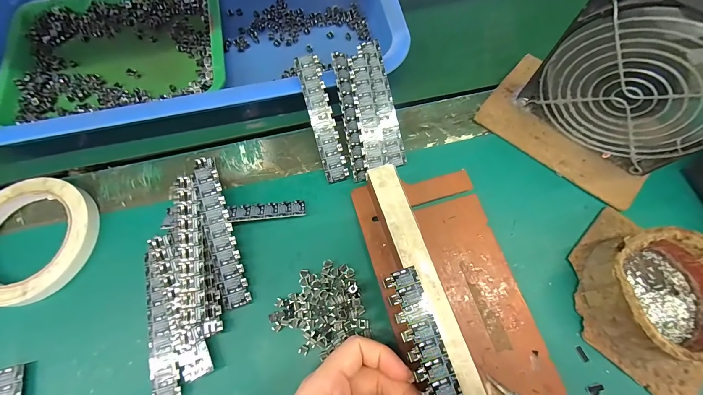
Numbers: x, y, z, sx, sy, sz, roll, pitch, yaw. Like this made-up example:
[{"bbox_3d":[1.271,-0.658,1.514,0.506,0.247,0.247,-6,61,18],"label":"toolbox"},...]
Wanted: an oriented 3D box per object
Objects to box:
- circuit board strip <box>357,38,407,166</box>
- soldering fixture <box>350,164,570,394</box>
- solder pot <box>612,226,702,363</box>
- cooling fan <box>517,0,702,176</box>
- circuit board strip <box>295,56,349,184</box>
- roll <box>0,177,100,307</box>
[{"bbox_3d":[0.027,-0.081,0.260,0.020,0.004,0.106,-13,92,-3],"label":"circuit board strip"},{"bbox_3d":[0.077,0.075,0.207,0.102,0.042,0.215,-16,70,-4],"label":"soldering fixture"},{"bbox_3d":[0.214,0.065,0.207,0.080,0.041,0.078,-1,70,1],"label":"solder pot"},{"bbox_3d":[0.199,-0.076,0.212,0.119,0.127,0.023,39,76,14],"label":"cooling fan"},{"bbox_3d":[-0.025,-0.067,0.258,0.020,0.004,0.108,-16,94,-4],"label":"circuit board strip"},{"bbox_3d":[-0.266,0.034,0.249,0.101,0.019,0.100,-1,70,1],"label":"roll"}]

